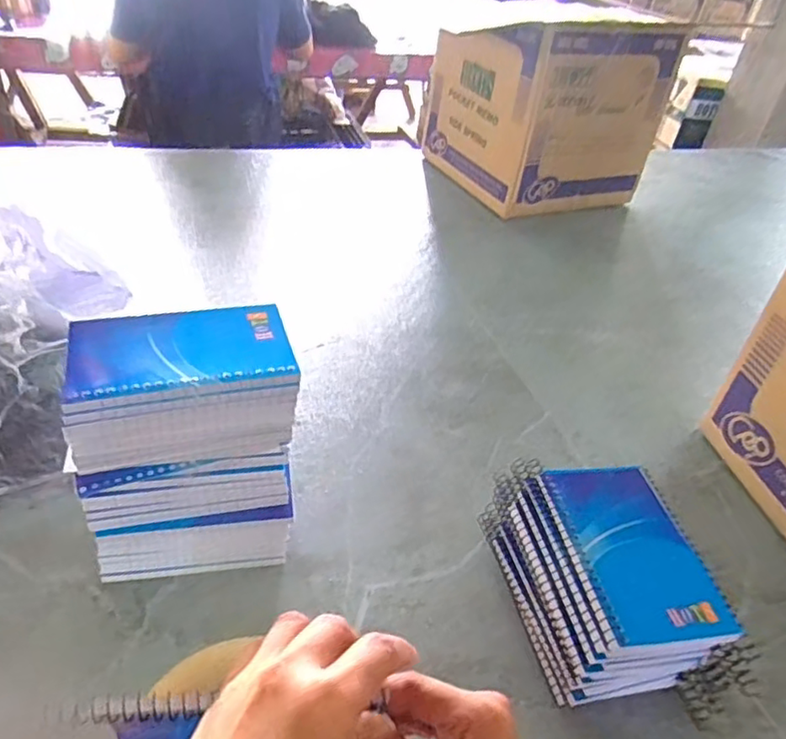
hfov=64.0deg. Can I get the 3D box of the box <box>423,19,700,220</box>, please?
[{"bbox_3d":[0.264,-0.461,1.104,0.293,0.275,0.316,-13,42,-25],"label":"box"}]

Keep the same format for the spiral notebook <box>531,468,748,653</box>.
[{"bbox_3d":[0.152,0.112,0.401,0.084,0.012,0.128,0,39,-11],"label":"spiral notebook"}]

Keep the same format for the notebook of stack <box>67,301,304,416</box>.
[{"bbox_3d":[-0.129,-0.012,0.389,0.128,0.008,0.081,-7,41,-18],"label":"notebook of stack"}]

